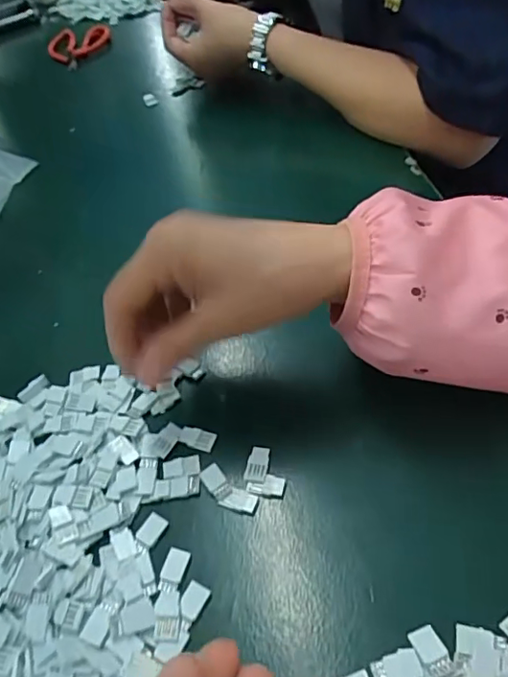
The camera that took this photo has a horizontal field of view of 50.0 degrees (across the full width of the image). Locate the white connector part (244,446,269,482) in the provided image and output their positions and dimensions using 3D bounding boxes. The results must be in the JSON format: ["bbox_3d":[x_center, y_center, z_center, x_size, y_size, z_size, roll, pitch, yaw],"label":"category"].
[{"bbox_3d":[0.002,0.070,0.305,0.012,0.004,0.021,6,50,12],"label":"white connector part"}]

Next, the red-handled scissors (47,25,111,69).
[{"bbox_3d":[-0.230,-0.390,0.728,0.086,0.016,0.110,-18,49,-9],"label":"red-handled scissors"}]

